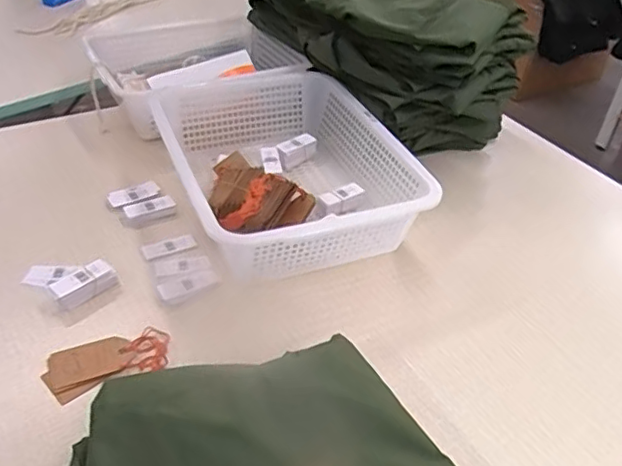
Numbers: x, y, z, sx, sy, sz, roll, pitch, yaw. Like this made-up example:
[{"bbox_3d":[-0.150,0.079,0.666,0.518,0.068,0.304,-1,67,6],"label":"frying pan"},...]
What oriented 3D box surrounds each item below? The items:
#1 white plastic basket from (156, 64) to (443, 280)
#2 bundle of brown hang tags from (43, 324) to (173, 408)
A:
[{"bbox_3d":[-0.054,-0.114,1.013,0.355,0.134,0.476,-12,42,-21],"label":"white plastic basket"},{"bbox_3d":[-0.261,0.162,0.754,0.151,0.011,0.070,-17,44,-26],"label":"bundle of brown hang tags"}]

